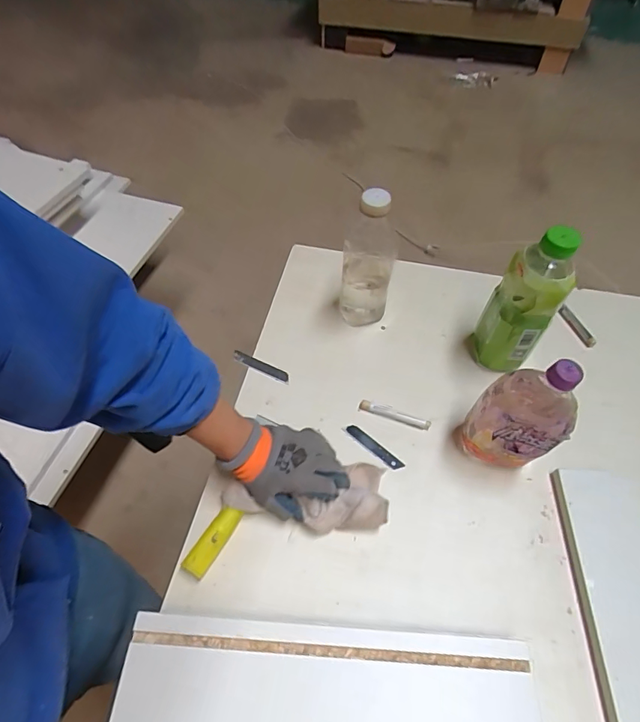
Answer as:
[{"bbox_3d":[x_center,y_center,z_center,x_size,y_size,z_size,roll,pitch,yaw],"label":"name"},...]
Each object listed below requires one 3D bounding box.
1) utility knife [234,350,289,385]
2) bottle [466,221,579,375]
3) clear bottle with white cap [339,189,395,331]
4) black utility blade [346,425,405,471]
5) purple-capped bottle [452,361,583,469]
[{"bbox_3d":[-0.091,0.009,0.679,0.099,0.007,0.019,23,71,15],"label":"utility knife"},{"bbox_3d":[0.271,-0.071,0.597,0.080,0.228,0.069,18,57,12],"label":"bottle"},{"bbox_3d":[0.073,-0.162,0.665,0.078,0.231,0.088,11,56,8],"label":"clear bottle with white cap"},{"bbox_3d":[0.074,0.118,0.605,0.090,0.004,0.017,38,64,23],"label":"black utility blade"},{"bbox_3d":[0.238,0.064,0.524,0.076,0.189,0.102,-38,63,-23],"label":"purple-capped bottle"}]

